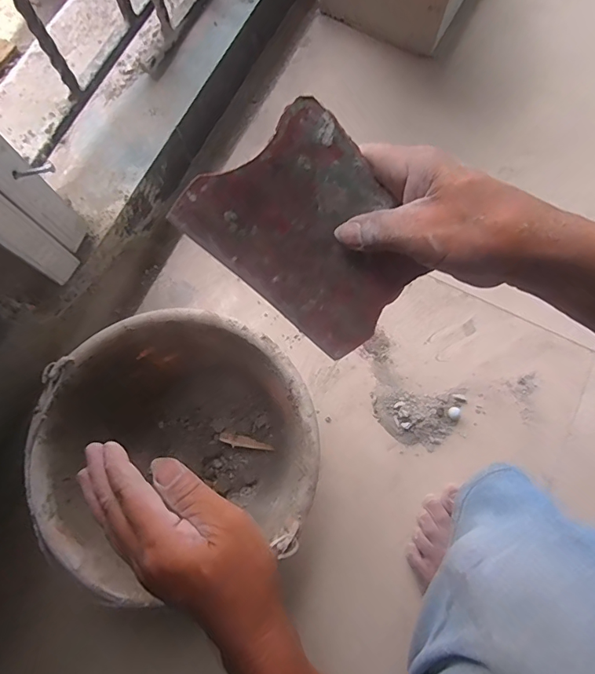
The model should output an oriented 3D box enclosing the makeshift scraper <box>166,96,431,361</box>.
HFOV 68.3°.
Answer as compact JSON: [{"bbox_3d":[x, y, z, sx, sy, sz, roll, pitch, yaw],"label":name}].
[{"bbox_3d":[0.011,-0.063,0.307,0.165,0.124,0.004,43,34,-20],"label":"makeshift scraper"}]

